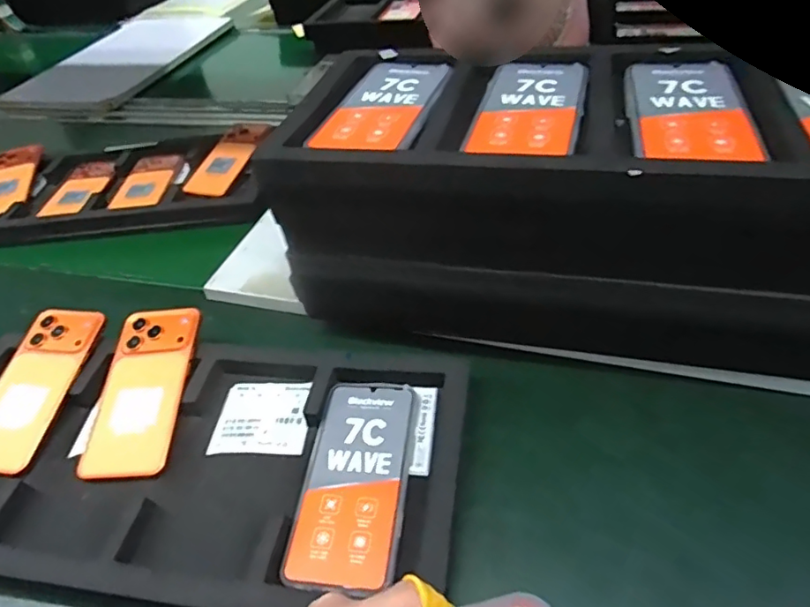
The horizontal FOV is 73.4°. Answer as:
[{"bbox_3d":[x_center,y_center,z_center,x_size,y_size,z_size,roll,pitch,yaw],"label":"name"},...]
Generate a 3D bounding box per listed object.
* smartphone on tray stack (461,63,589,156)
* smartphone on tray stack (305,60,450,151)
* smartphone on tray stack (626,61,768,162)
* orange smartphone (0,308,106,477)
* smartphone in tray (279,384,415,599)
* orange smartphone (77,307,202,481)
[{"bbox_3d":[0.100,-0.157,0.432,0.078,0.006,0.151,9,46,16],"label":"smartphone on tray stack"},{"bbox_3d":[-0.015,-0.172,0.465,0.083,0.008,0.160,9,46,17],"label":"smartphone on tray stack"},{"bbox_3d":[0.209,-0.147,0.406,0.079,0.008,0.154,5,45,12],"label":"smartphone on tray stack"},{"bbox_3d":[-0.351,0.077,0.517,0.080,0.011,0.167,6,59,13],"label":"orange smartphone"},{"bbox_3d":[-0.039,0.133,0.421,0.077,0.011,0.162,1,44,9],"label":"smartphone in tray"},{"bbox_3d":[-0.239,0.076,0.496,0.080,0.012,0.164,-3,56,5],"label":"orange smartphone"}]

